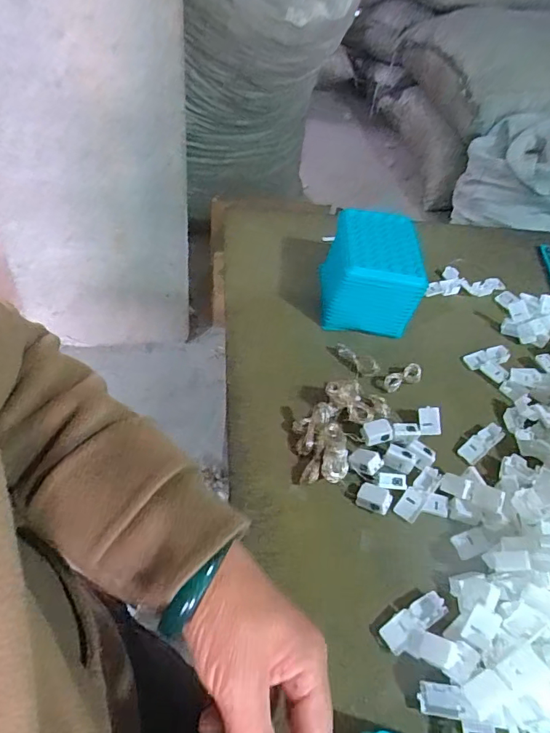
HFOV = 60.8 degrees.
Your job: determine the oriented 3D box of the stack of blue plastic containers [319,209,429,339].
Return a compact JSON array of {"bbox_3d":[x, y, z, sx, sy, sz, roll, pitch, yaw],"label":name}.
[{"bbox_3d":[0.110,-0.110,0.550,0.109,0.099,0.115,11,47,1],"label":"stack of blue plastic containers"}]

